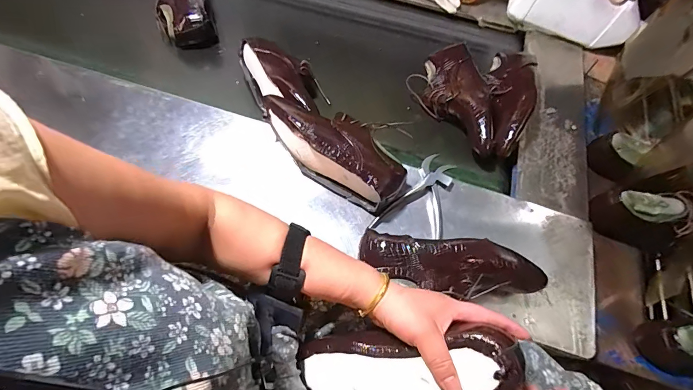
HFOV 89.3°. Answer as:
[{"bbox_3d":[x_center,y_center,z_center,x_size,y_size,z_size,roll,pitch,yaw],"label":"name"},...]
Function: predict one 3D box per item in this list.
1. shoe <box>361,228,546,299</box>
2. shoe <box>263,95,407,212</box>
[{"bbox_3d":[0.146,0.109,0.504,0.253,0.084,0.075,7,65,0],"label":"shoe"},{"bbox_3d":[-0.019,-0.077,0.579,0.256,0.087,0.100,32,68,12],"label":"shoe"}]

